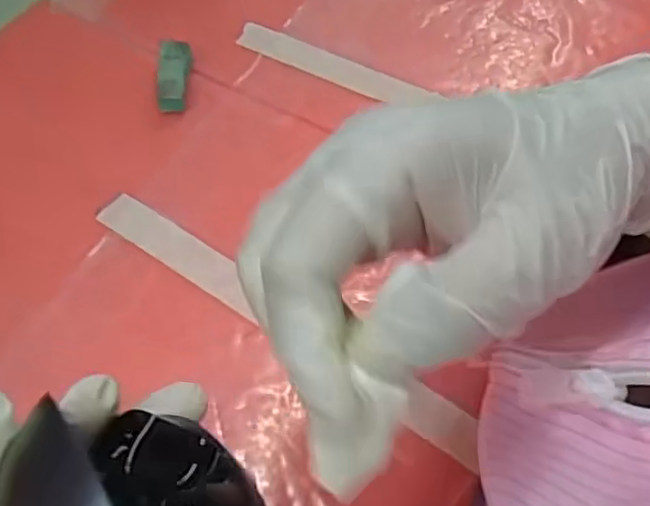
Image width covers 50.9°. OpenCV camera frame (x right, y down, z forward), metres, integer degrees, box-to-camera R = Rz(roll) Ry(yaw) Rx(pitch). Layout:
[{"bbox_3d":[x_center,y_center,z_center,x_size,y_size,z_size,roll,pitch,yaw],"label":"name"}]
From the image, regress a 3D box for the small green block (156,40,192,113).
[{"bbox_3d":[-0.081,-0.095,0.365,0.016,0.019,0.040,0,60,0],"label":"small green block"}]

